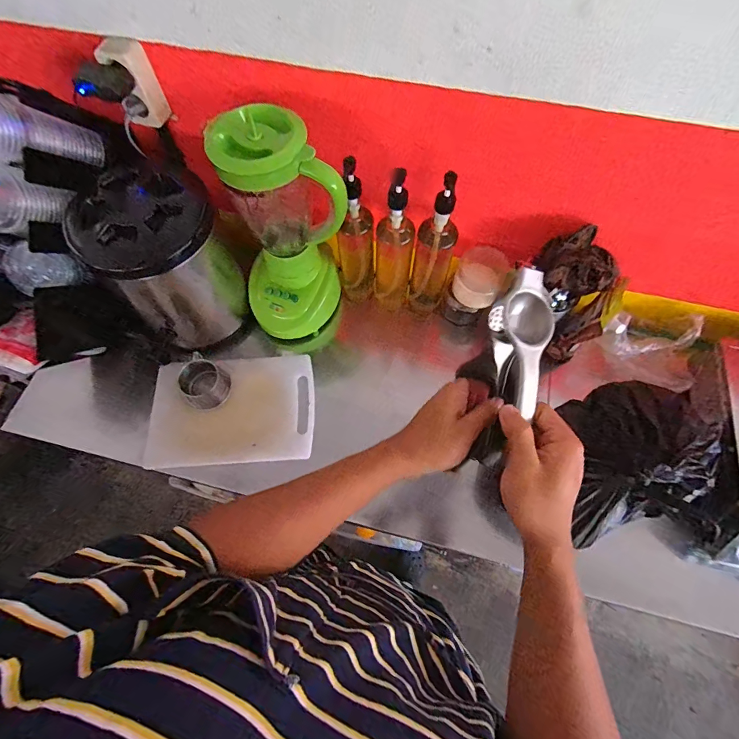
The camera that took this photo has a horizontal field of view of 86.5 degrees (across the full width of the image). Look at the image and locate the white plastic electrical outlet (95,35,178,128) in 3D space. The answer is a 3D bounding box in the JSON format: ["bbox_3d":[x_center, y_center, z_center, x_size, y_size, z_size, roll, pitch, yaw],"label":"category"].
[{"bbox_3d":[-0.358,-0.437,0.607,0.063,0.111,0.035,-33,69,-14],"label":"white plastic electrical outlet"}]

